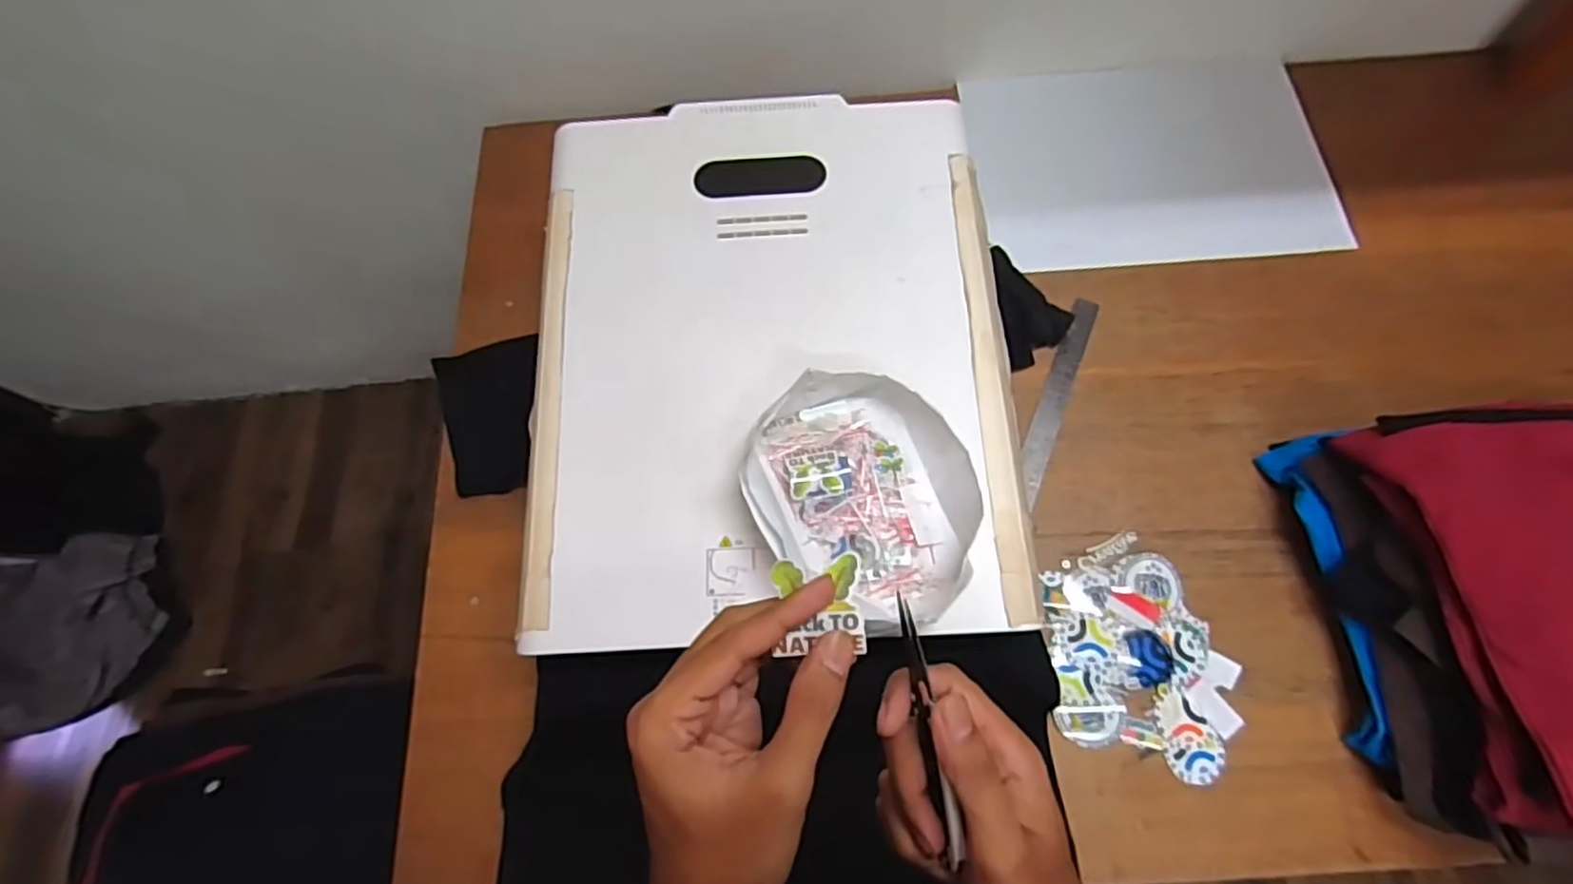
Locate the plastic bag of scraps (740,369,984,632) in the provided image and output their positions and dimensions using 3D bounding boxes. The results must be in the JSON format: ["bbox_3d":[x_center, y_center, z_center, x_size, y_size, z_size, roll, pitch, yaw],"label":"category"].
[{"bbox_3d":[0.058,0.041,0.544,0.154,0.053,0.193,-30,71,-9],"label":"plastic bag of scraps"}]

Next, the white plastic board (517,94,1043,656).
[{"bbox_3d":[-0.016,-0.088,0.618,0.399,0.023,0.496,-3,69,1],"label":"white plastic board"}]

